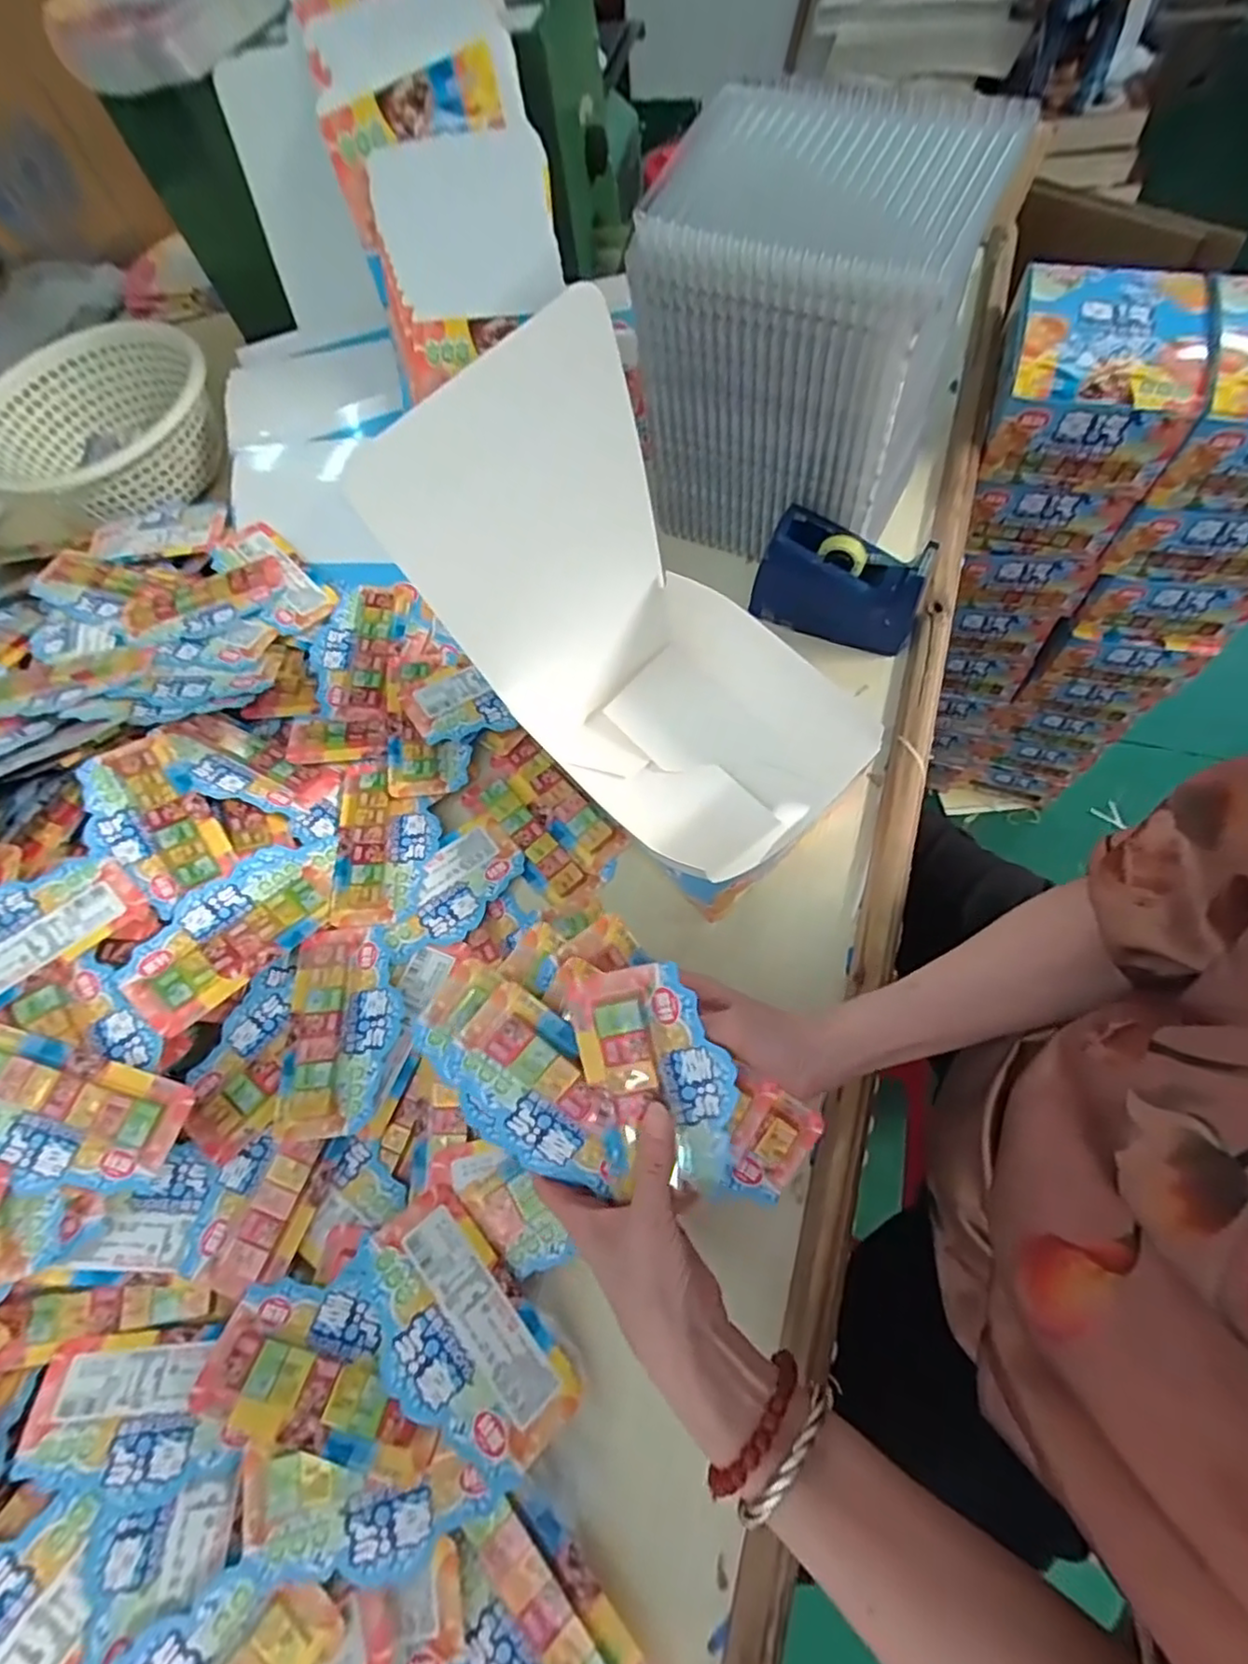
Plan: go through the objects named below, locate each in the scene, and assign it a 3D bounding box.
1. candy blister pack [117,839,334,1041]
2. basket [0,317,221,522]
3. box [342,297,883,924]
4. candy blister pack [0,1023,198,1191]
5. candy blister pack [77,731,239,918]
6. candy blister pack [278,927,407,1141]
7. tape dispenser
[{"bbox_3d":[-0.282,0.067,0.490,0.077,0.021,0.165,30,56,13],"label":"candy blister pack"},{"bbox_3d":[-0.583,-0.446,0.745,0.252,0.099,0.254,-3,66,6],"label":"basket"},{"bbox_3d":[0.039,-0.121,0.420,0.242,0.311,0.192,32,74,19],"label":"box"},{"bbox_3d":[-0.353,0.174,0.408,0.144,0.016,0.073,17,72,2],"label":"candy blister pack"},{"bbox_3d":[-0.359,-0.007,0.500,0.075,0.012,0.138,-34,80,-22],"label":"candy blister pack"},{"bbox_3d":[-0.200,0.133,0.461,0.076,0.015,0.142,-10,66,3],"label":"candy blister pack"},{"bbox_3d":[0.182,-0.209,0.554,0.131,0.088,0.047,22,71,16],"label":"tape dispenser"}]

